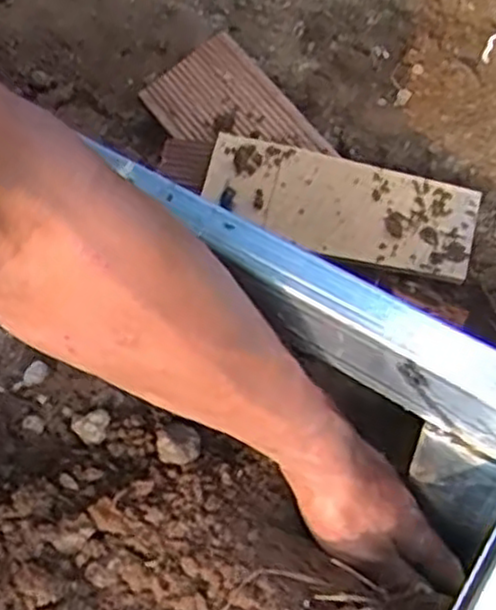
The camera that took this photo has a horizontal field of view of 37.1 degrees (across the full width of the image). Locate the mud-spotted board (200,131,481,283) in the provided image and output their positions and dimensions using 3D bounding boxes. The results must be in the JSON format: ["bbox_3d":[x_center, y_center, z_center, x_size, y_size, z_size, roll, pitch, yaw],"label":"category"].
[{"bbox_3d":[0.062,-0.069,0.514,0.186,0.007,0.070,16,84,4],"label":"mud-spotted board"}]

